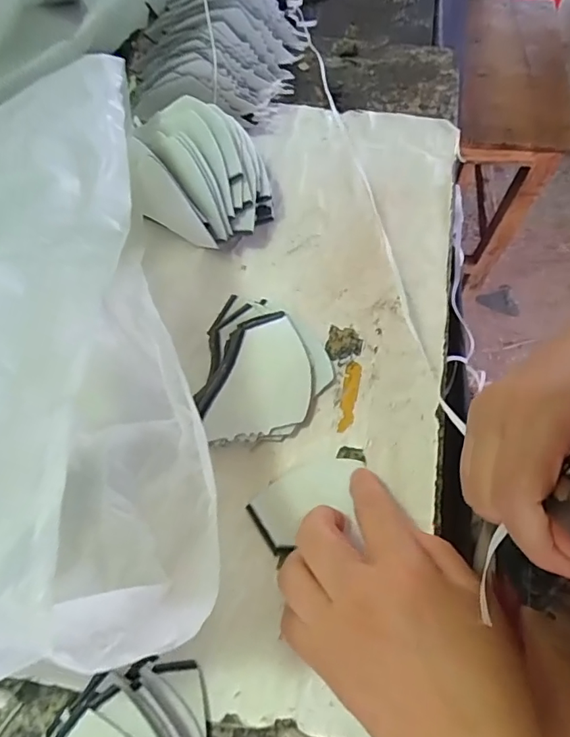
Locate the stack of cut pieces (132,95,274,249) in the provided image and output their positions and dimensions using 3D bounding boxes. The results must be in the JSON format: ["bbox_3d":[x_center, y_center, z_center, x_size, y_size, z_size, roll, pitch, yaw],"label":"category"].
[{"bbox_3d":[-0.058,-0.139,0.361,0.096,0.067,0.092,33,72,12],"label":"stack of cut pieces"}]

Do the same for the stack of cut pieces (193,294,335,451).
[{"bbox_3d":[-0.013,0.002,0.329,0.081,0.014,0.097,6,68,2],"label":"stack of cut pieces"}]

